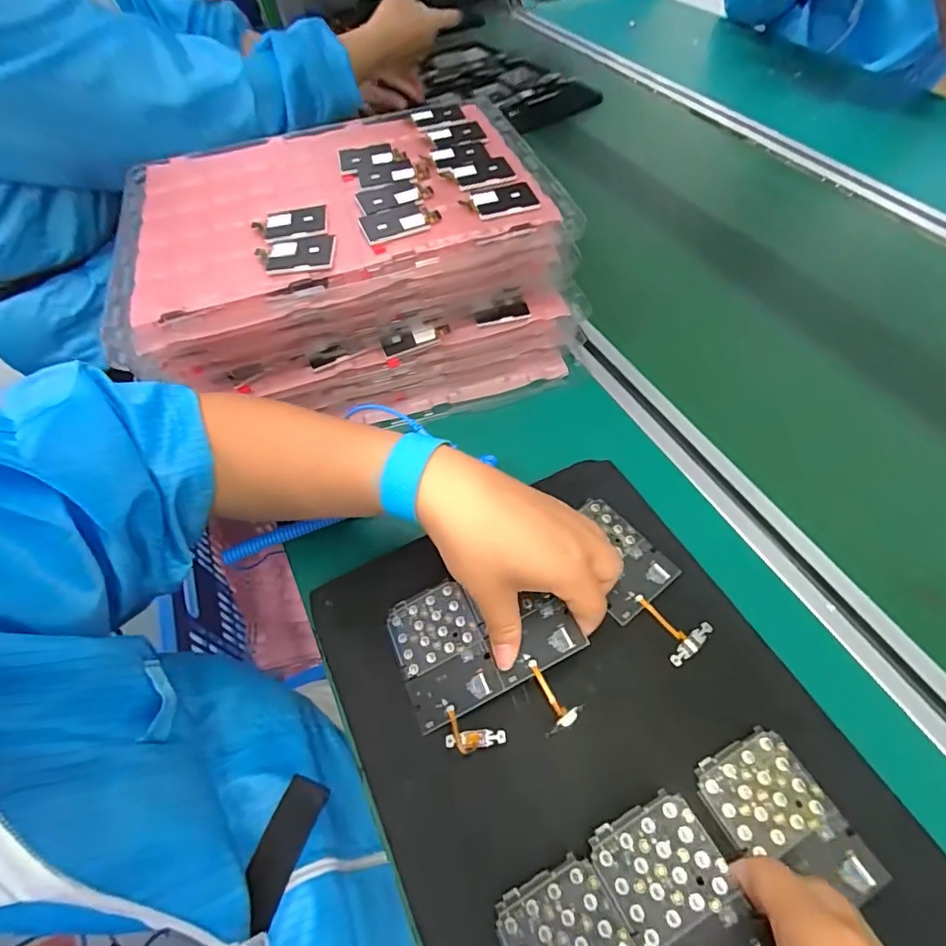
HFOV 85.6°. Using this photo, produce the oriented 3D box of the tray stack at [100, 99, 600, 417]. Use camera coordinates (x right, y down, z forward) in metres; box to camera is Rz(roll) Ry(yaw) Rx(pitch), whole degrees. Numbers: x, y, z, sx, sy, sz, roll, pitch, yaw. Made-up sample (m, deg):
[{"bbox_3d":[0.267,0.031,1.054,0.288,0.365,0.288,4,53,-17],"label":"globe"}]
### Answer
[{"bbox_3d":[-0.102,-0.194,0.462,0.351,0.125,0.255,-9,56,-3],"label":"tray stack"}]

